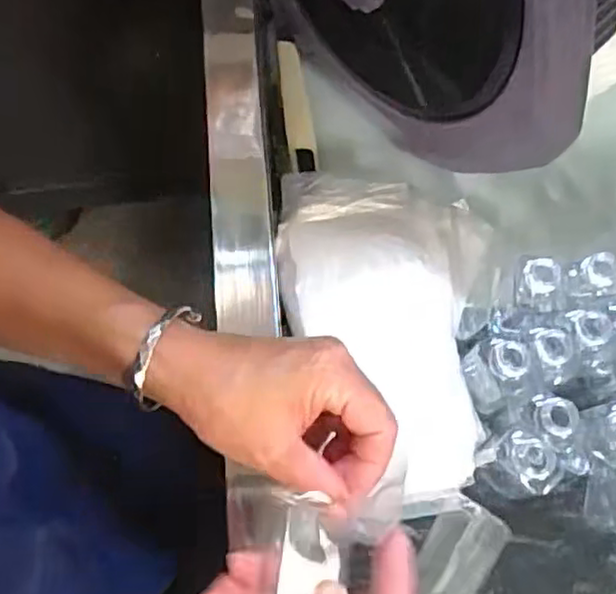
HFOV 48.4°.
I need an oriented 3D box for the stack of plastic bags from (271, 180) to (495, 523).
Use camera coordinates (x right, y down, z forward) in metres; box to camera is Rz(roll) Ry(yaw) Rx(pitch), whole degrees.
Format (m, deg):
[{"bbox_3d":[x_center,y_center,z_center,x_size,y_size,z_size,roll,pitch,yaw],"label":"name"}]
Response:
[{"bbox_3d":[0.045,0.026,0.419,0.130,0.042,0.201,4,73,3],"label":"stack of plastic bags"}]

